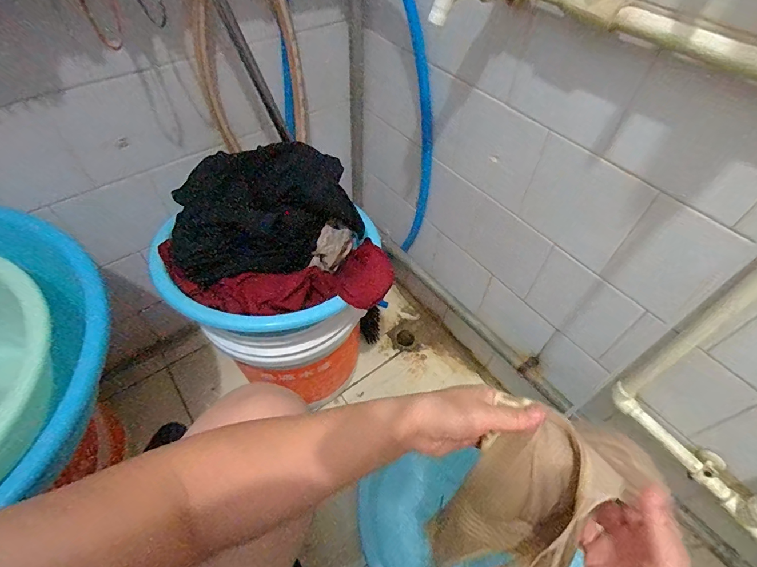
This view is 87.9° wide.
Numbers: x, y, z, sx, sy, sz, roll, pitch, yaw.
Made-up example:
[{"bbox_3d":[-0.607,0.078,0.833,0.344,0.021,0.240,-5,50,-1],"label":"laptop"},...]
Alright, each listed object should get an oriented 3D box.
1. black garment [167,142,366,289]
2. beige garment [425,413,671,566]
[{"bbox_3d":[-0.173,-0.107,0.612,0.278,0.133,0.152,-16,54,-13],"label":"black garment"},{"bbox_3d":[0.133,0.244,0.401,0.114,0.277,0.078,38,31,25],"label":"beige garment"}]

